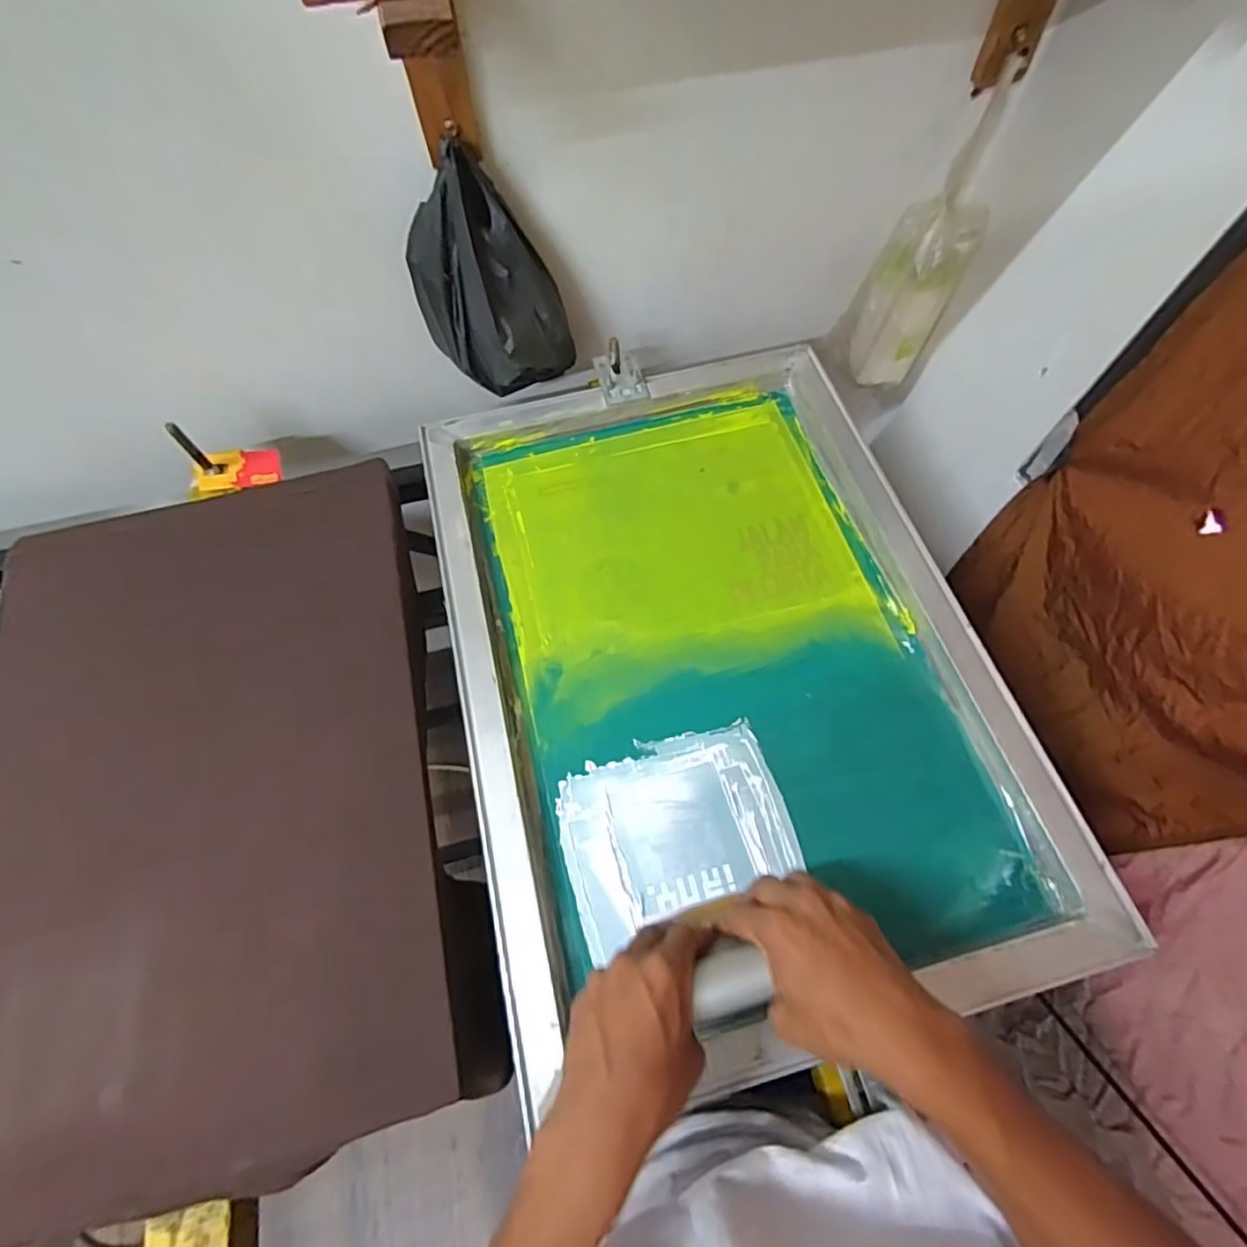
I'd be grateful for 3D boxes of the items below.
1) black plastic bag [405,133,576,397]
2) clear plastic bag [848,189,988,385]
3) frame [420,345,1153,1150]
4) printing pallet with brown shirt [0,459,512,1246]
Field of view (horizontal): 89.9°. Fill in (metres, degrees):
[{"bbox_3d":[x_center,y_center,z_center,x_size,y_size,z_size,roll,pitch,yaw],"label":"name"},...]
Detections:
[{"bbox_3d":[-0.135,-0.346,0.657,0.139,0.222,0.103,-33,70,-13],"label":"black plastic bag"},{"bbox_3d":[0.372,-0.425,0.825,0.107,0.219,0.068,23,69,10],"label":"clear plastic bag"},{"bbox_3d":[0.081,0.013,0.588,0.462,0.043,0.652,-15,65,-4],"label":"frame"},{"bbox_3d":[-0.375,0.146,0.561,0.419,0.063,0.587,-15,68,-13],"label":"printing pallet with brown shirt"}]

